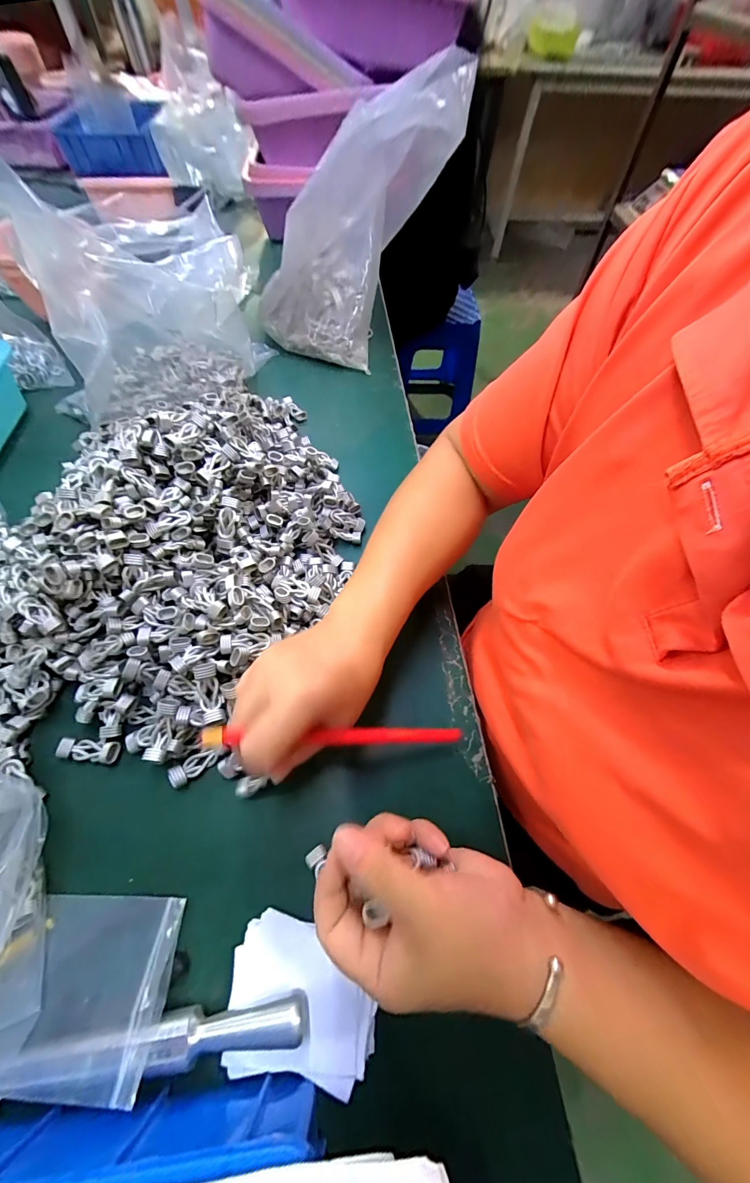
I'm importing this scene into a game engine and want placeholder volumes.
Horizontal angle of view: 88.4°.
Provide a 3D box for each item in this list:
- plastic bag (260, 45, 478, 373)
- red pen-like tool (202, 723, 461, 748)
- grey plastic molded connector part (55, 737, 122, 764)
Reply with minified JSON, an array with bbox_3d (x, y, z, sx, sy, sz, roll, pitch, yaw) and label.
[{"bbox_3d":[-0.022,-0.441,0.470,0.180,0.237,0.212,31,64,16],"label":"plastic bag"},{"bbox_3d":[-0.020,0.092,0.246,0.166,0.006,0.010,7,58,-18],"label":"red pen-like tool"},{"bbox_3d":[-0.217,0.121,0.294,0.044,0.009,0.015,5,60,2],"label":"grey plastic molded connector part"}]

